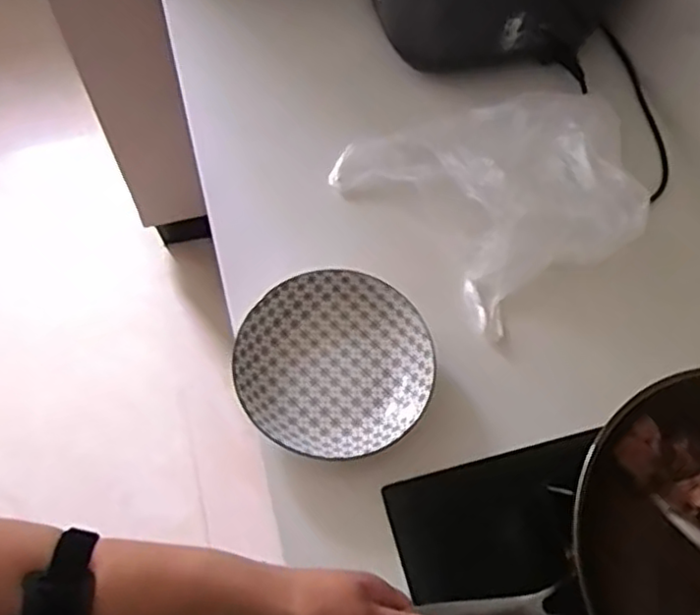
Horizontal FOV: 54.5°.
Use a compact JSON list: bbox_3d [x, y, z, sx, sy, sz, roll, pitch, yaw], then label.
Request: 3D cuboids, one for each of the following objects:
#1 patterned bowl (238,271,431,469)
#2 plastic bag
[{"bbox_3d":[-0.015,0.060,0.717,0.199,0.042,0.198,1,65,-1],"label":"patterned bowl"},{"bbox_3d":[0.174,-0.151,0.811,0.276,0.103,0.296,-31,70,-15],"label":"plastic bag"}]

